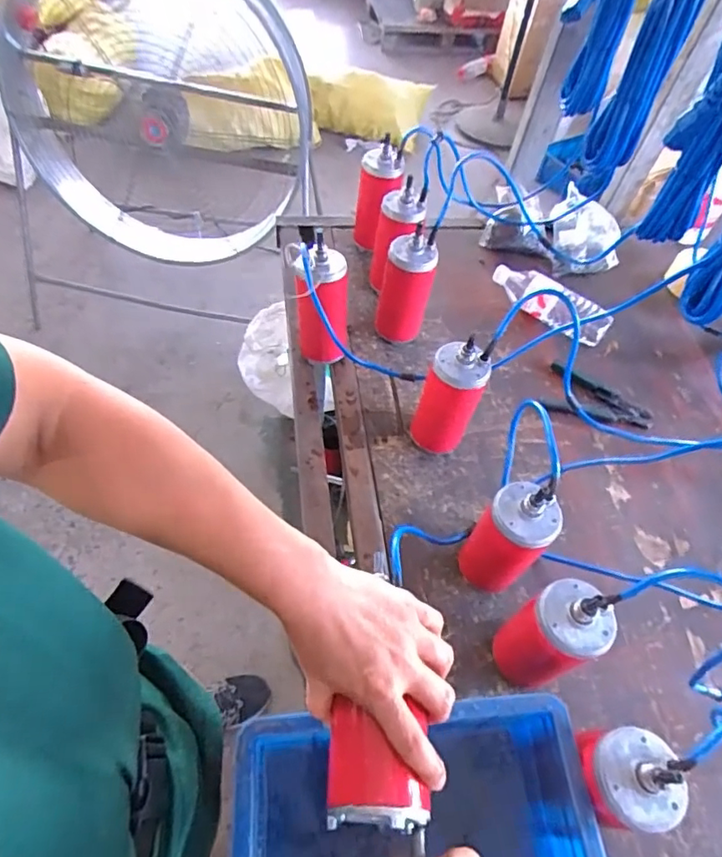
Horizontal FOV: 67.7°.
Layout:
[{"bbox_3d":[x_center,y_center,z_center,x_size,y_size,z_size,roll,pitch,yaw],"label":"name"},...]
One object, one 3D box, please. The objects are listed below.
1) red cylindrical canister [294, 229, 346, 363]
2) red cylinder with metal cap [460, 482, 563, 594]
[{"bbox_3d":[-0.060,-0.175,0.825,0.076,0.196,0.093,1,56,-5],"label":"red cylindrical canister"},{"bbox_3d":[0.171,0.135,0.636,0.076,0.206,0.073,3,56,-4],"label":"red cylinder with metal cap"}]

